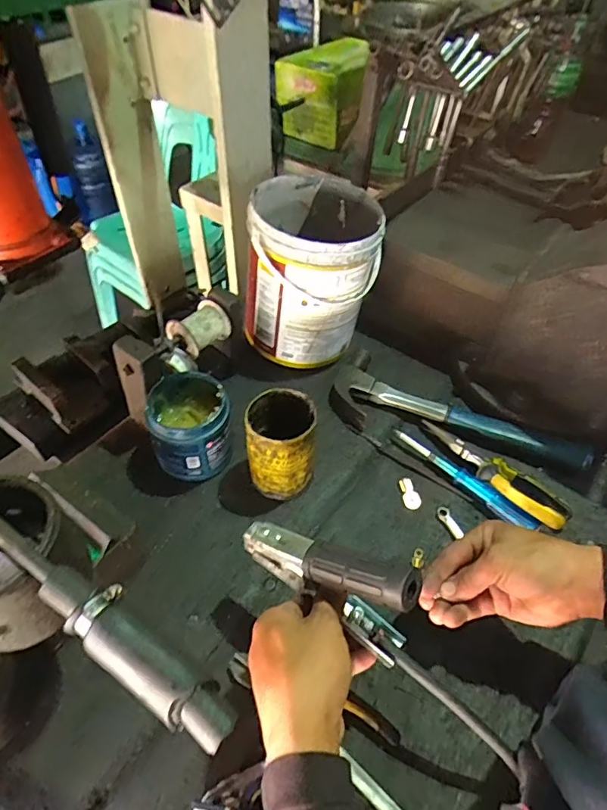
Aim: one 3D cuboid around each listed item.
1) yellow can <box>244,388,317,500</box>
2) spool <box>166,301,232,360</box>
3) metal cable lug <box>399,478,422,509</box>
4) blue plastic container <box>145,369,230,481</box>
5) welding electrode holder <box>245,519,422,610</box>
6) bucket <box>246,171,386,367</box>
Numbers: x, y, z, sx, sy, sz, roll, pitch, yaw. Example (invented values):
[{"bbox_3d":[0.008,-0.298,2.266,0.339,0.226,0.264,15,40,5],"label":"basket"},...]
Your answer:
[{"bbox_3d":[-0.026,0.045,0.554,0.071,0.114,0.071,1,49,-1],"label":"yellow can"},{"bbox_3d":[-0.128,-0.095,0.601,0.048,0.043,0.062,31,55,22],"label":"spool"},{"bbox_3d":[0.129,0.106,0.590,0.021,0.006,0.039,-3,49,-5],"label":"metal cable lug"},{"bbox_3d":[-0.129,0.022,0.576,0.090,0.092,0.100,-7,50,-8],"label":"blue plastic container"},{"bbox_3d":[0.017,0.128,0.385,0.151,0.041,0.032,2,41,39],"label":"welding electrode holder"},{"bbox_3d":[0.014,-0.185,0.690,0.173,0.197,0.175,6,49,3],"label":"bucket"}]

